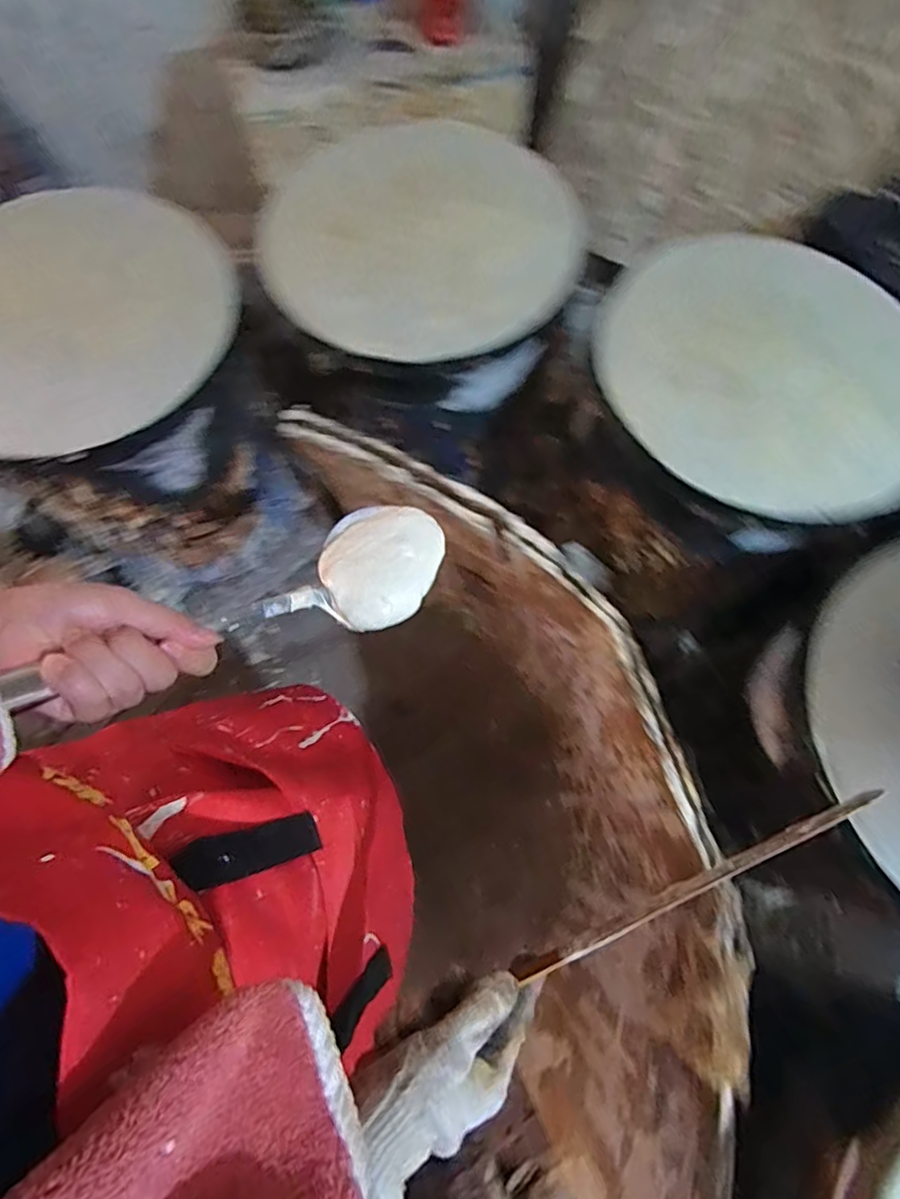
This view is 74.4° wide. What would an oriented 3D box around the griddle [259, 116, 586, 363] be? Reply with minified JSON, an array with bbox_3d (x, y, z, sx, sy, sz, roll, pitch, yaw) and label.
[{"bbox_3d":[-0.046,-0.455,0.726,0.360,0.056,0.350,0,70,-1],"label":"griddle"}]

